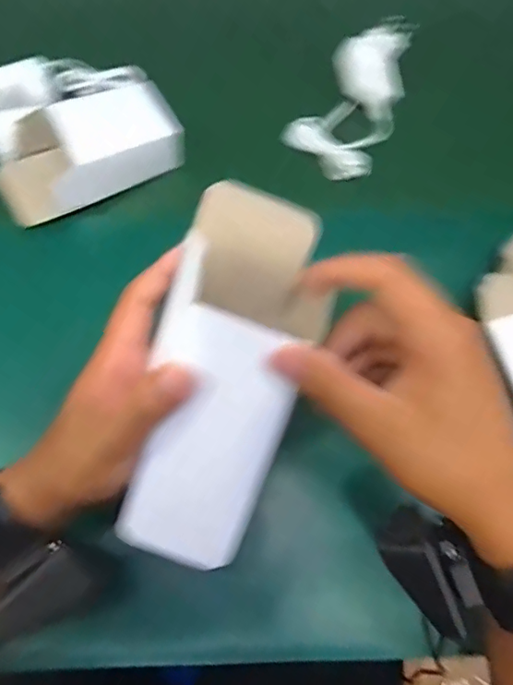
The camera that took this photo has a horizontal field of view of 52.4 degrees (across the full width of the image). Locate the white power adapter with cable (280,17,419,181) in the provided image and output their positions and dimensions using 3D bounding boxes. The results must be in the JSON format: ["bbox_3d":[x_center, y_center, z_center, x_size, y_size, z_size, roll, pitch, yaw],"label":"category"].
[{"bbox_3d":[0.091,-0.222,0.477,0.079,0.033,0.149,26,83,12],"label":"white power adapter with cable"}]

